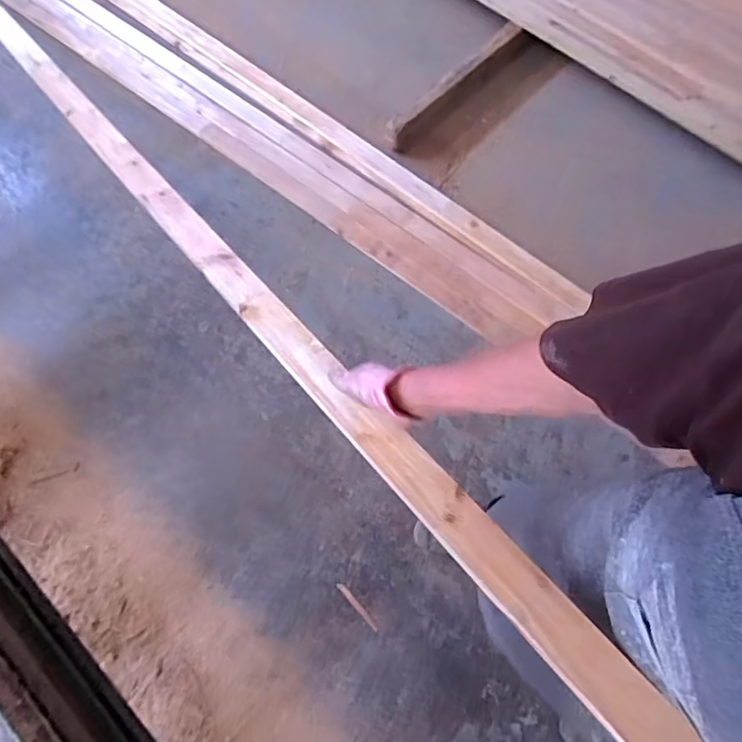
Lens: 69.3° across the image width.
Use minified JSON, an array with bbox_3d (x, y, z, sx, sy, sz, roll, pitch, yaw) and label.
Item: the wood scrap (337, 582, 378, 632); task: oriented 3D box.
[{"bbox_3d":[-0.031,0.542,1.234,0.016,0.013,0.132,-39,73,-12],"label":"wood scrap"}]

